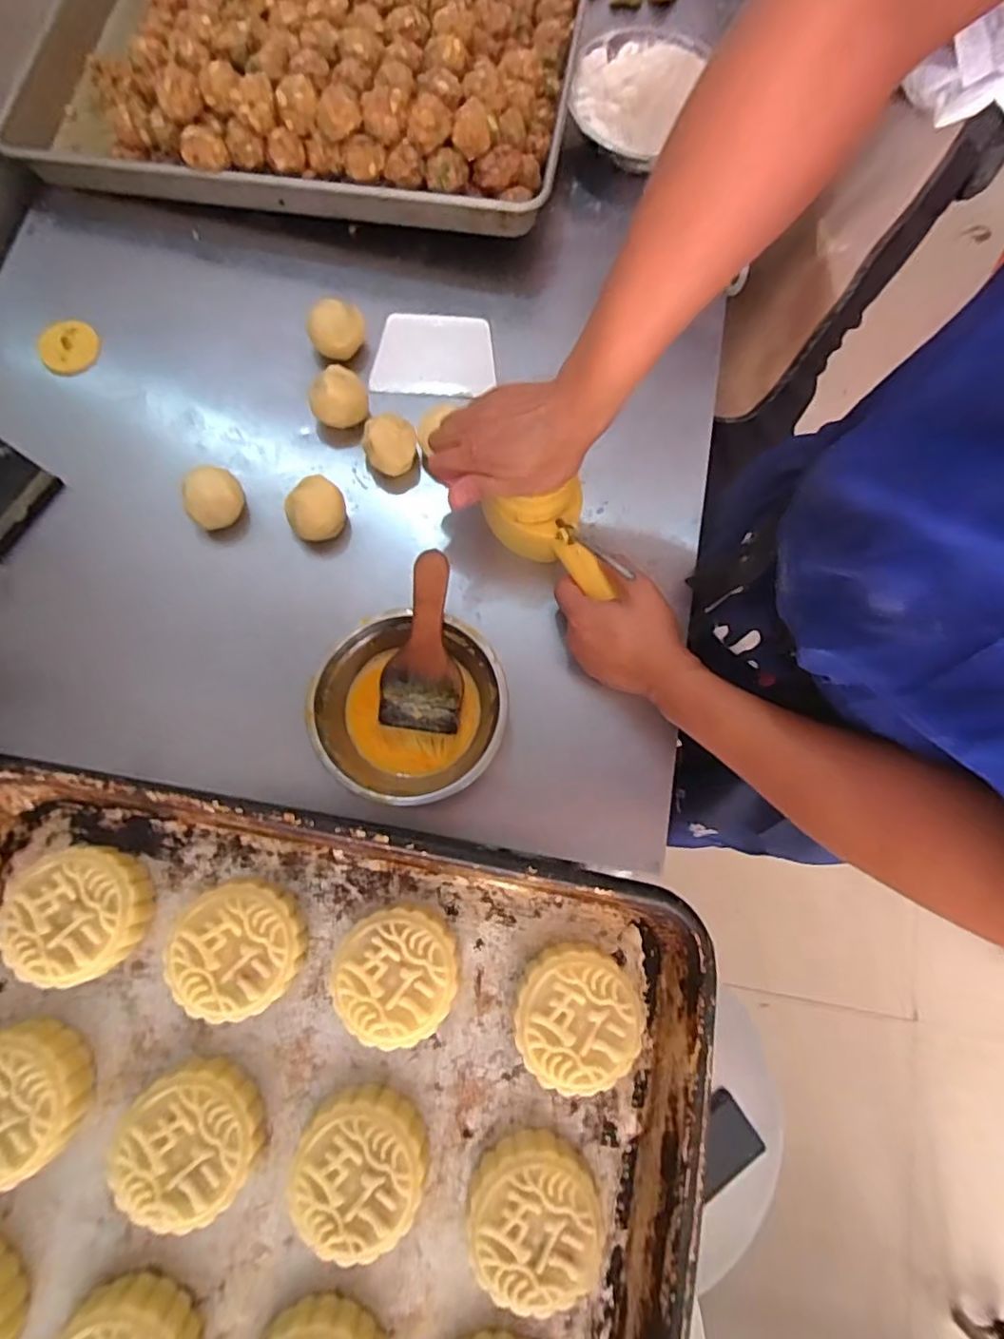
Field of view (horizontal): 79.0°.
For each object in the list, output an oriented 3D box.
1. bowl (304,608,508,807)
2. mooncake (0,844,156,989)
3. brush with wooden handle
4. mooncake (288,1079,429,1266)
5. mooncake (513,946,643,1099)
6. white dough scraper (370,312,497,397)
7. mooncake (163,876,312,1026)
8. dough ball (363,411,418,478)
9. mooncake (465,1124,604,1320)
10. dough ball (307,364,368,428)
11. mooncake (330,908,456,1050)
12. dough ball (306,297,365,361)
[{"bbox_3d":[-0.082,0.034,0.546,0.165,0.048,0.163,0,76,-2],"label":"bowl"},{"bbox_3d":[-0.226,0.130,0.328,0.066,0.027,0.066,0,76,-2],"label":"mooncake"},{"bbox_3d":[-0.069,-0.022,0.535,0.070,0.014,0.156,4,100,-1],"label":"brush with wooden handle"},{"bbox_3d":[-0.073,0.254,0.310,0.063,0.026,0.066,0,76,-2],"label":"mooncake"},{"bbox_3d":[0.040,0.185,0.325,0.064,0.028,0.065,0,76,-2],"label":"mooncake"},{"bbox_3d":[-0.072,-0.341,0.652,0.125,0.009,0.091,2,86,-5],"label":"white dough scraper"},{"bbox_3d":[-0.140,0.147,0.326,0.066,0.025,0.064,0,76,-2],"label":"mooncake"},{"bbox_3d":[-0.110,-0.222,0.607,0.052,0.047,0.050,0,76,-2],"label":"dough ball"},{"bbox_3d":[0.016,0.275,0.308,0.064,0.027,0.065,0,76,-2],"label":"mooncake"},{"bbox_3d":[-0.163,-0.271,0.614,0.051,0.052,0.057,40,78,8],"label":"dough ball"},{"bbox_3d":[-0.057,0.163,0.329,0.063,0.026,0.066,0,76,-2],"label":"mooncake"},{"bbox_3d":[-0.169,-0.350,0.631,0.059,0.047,0.058,0,76,-2],"label":"dough ball"}]

